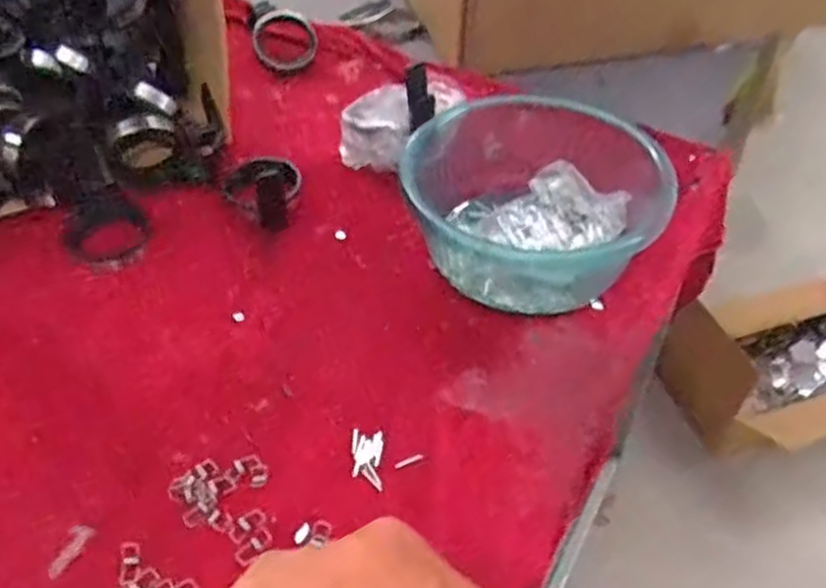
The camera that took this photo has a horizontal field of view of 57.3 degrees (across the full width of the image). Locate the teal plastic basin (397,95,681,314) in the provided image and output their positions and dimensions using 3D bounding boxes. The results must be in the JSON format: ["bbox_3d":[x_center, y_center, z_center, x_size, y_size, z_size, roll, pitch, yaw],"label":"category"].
[{"bbox_3d":[0.097,-0.071,0.616,0.198,0.099,0.165,9,47,8],"label":"teal plastic basin"}]

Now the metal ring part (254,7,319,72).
[{"bbox_3d":[-0.139,-0.275,0.821,0.068,0.066,0.016,-16,7,-3],"label":"metal ring part"}]

